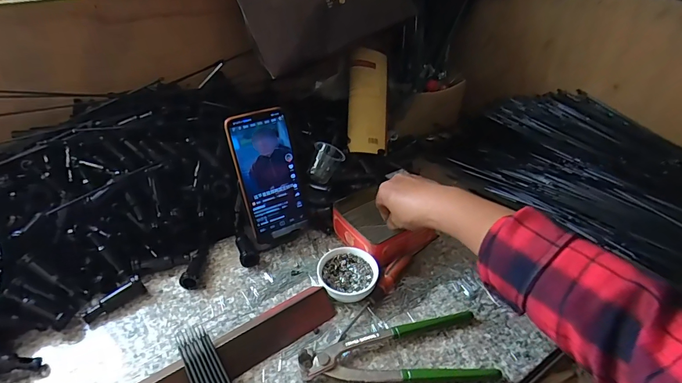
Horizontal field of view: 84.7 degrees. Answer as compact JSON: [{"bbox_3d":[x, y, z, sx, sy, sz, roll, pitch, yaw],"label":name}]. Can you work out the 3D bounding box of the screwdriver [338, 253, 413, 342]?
[{"bbox_3d":[0.040,0.122,0.438,0.017,0.017,0.129,29,60,31],"label":"screwdriver"}]

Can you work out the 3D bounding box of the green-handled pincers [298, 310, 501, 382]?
[{"bbox_3d":[0.056,0.159,0.390,0.193,0.018,0.074,-1,38,-2],"label":"green-handled pincers"}]

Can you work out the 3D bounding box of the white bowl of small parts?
[{"bbox_3d":[0.008,0.103,0.454,0.070,0.026,0.070,0,38,0],"label":"white bowl of small parts"}]

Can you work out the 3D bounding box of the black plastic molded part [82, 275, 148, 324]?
[{"bbox_3d":[-0.257,0.123,0.425,0.014,0.018,0.064,27,45,30],"label":"black plastic molded part"}]

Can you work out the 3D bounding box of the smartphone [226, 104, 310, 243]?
[{"bbox_3d":[-0.090,-0.019,0.478,0.078,0.164,0.009,-20,22,-24],"label":"smartphone"}]

